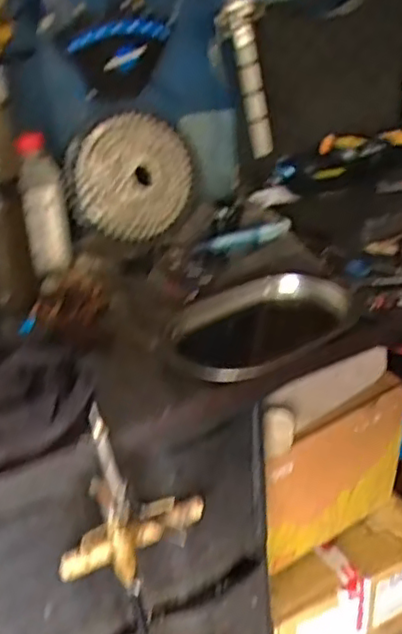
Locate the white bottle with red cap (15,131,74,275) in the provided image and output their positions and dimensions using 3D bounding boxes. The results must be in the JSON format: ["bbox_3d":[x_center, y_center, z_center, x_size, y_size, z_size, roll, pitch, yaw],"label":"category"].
[{"bbox_3d":[-0.199,-0.141,0.806,0.047,0.172,0.056,-10,31,-10],"label":"white bottle with red cap"}]

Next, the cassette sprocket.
[{"bbox_3d":[-0.091,-0.197,0.878,0.184,0.161,0.034,-21,14,-20],"label":"cassette sprocket"}]

